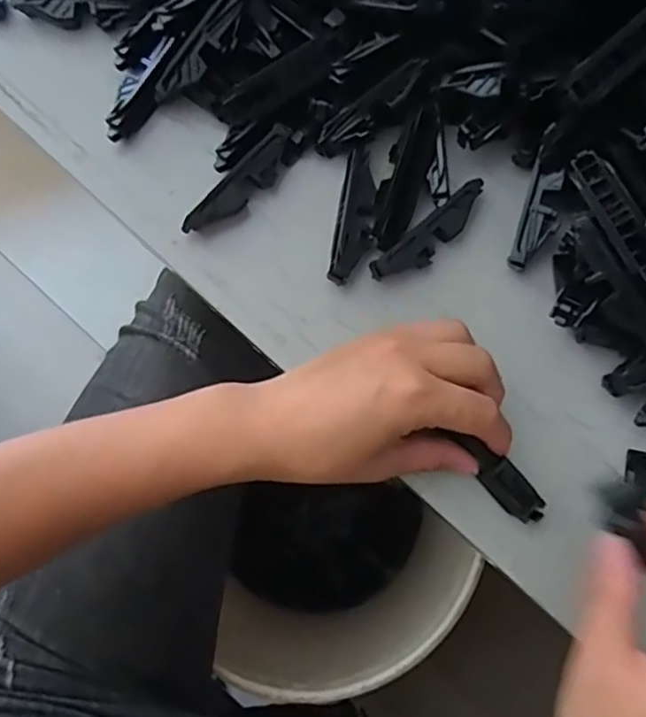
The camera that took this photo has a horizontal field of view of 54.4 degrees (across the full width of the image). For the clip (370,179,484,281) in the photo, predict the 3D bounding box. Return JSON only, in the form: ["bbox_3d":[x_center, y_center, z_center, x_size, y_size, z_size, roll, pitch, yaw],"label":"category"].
[{"bbox_3d":[0.062,-0.069,0.349,0.079,0.014,0.019,-39,82,-7],"label":"clip"}]

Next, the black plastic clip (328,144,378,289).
[{"bbox_3d":[0.018,-0.078,0.354,0.021,0.019,0.072,10,79,1],"label":"black plastic clip"}]

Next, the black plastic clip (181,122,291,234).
[{"bbox_3d":[-0.046,-0.097,0.356,0.016,0.025,0.078,42,82,7],"label":"black plastic clip"}]

